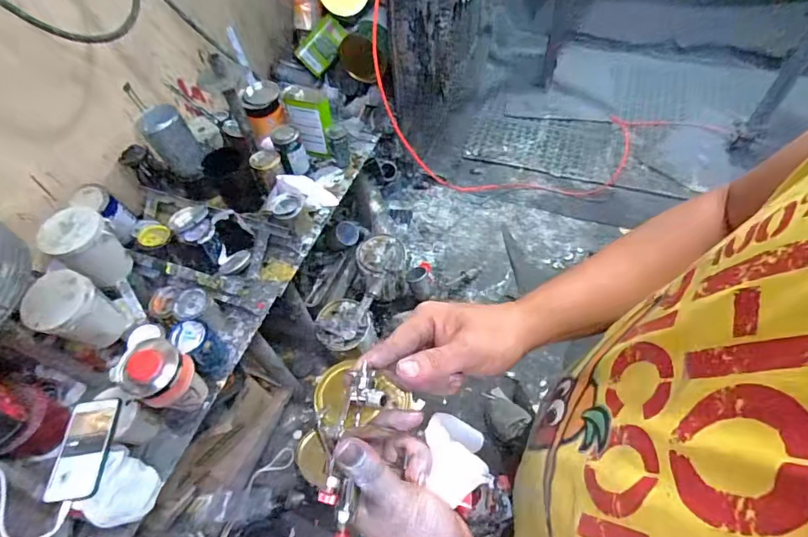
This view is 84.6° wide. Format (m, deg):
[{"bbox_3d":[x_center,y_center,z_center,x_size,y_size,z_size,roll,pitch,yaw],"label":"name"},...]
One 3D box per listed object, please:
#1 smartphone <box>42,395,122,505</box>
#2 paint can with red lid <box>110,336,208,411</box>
[{"bbox_3d":[-0.520,0.290,0.723,0.080,0.009,0.158,-3,51,-3],"label":"smartphone"},{"bbox_3d":[-0.428,0.198,0.800,0.092,0.170,0.096,-3,56,4],"label":"paint can with red lid"}]

